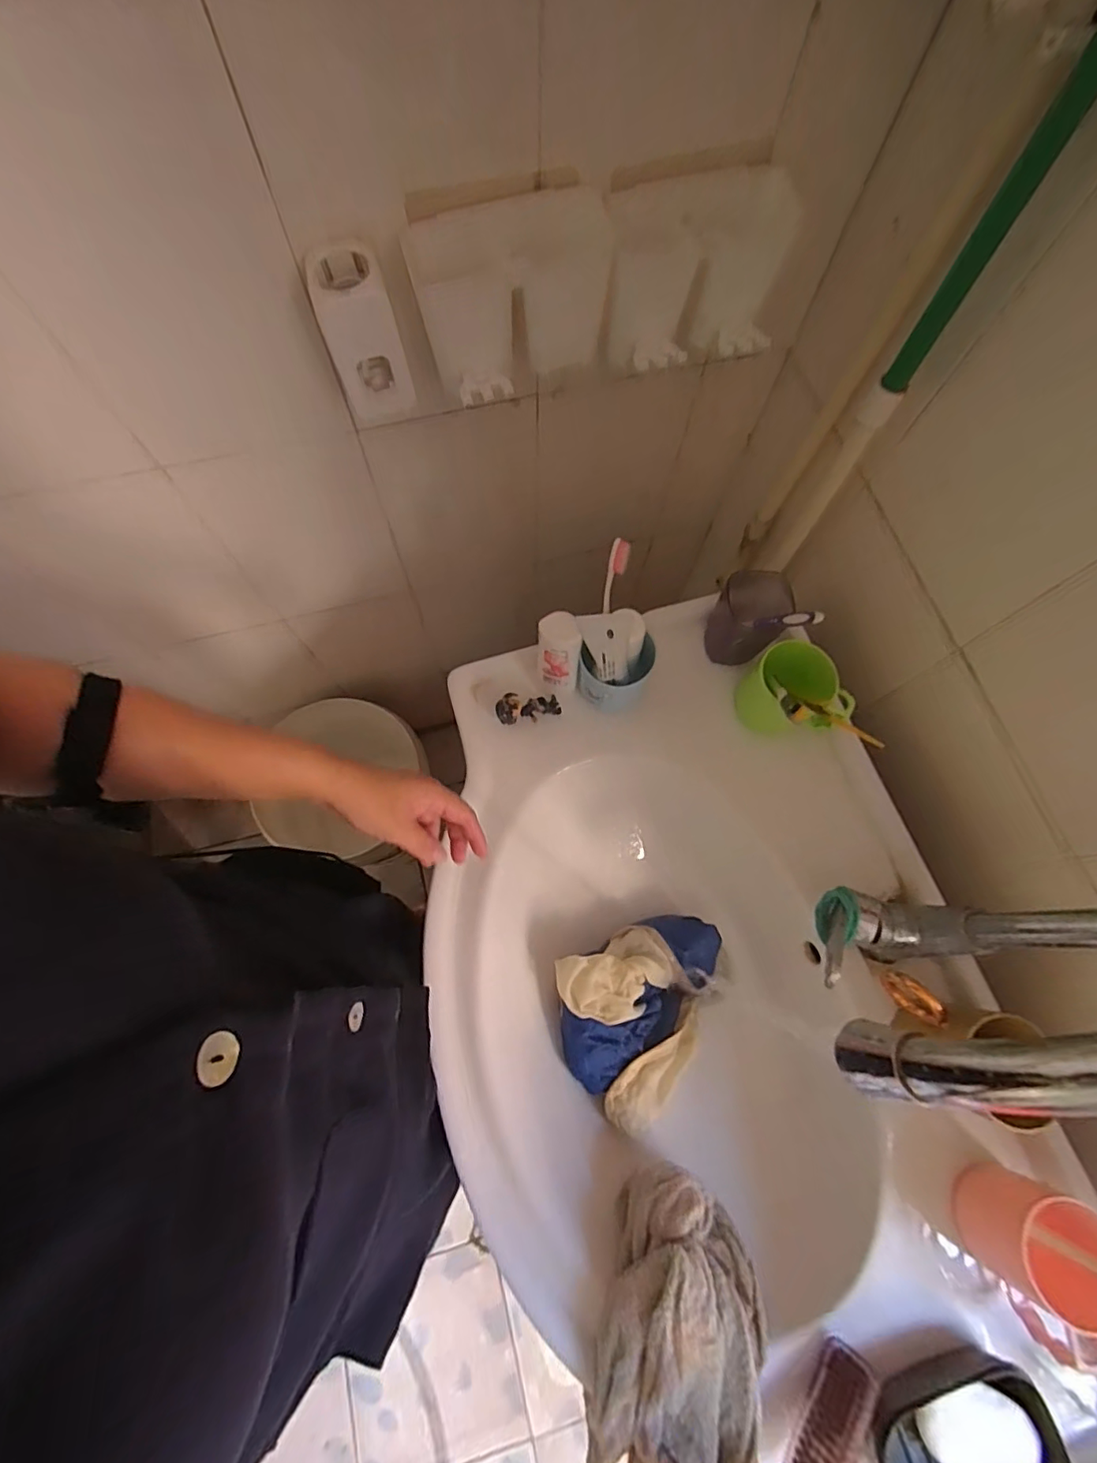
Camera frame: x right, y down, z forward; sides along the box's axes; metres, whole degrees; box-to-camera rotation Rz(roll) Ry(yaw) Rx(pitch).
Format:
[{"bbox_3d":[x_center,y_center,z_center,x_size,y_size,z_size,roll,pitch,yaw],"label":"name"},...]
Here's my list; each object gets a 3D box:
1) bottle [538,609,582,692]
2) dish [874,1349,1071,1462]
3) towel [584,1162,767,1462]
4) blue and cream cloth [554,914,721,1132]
[{"bbox_3d":[0.010,-0.077,0.553,0.040,0.129,0.032,-3,71,-3],"label":"bottle"},{"bbox_3d":[0.308,0.528,0.416,0.132,0.044,0.096,-15,72,-7],"label":"dish"},{"bbox_3d":[0.103,0.482,0.438,0.121,0.088,0.193,23,72,6],"label":"towel"},{"bbox_3d":[0.108,0.294,0.586,0.189,0.094,0.161,-19,73,-9],"label":"blue and cream cloth"}]

